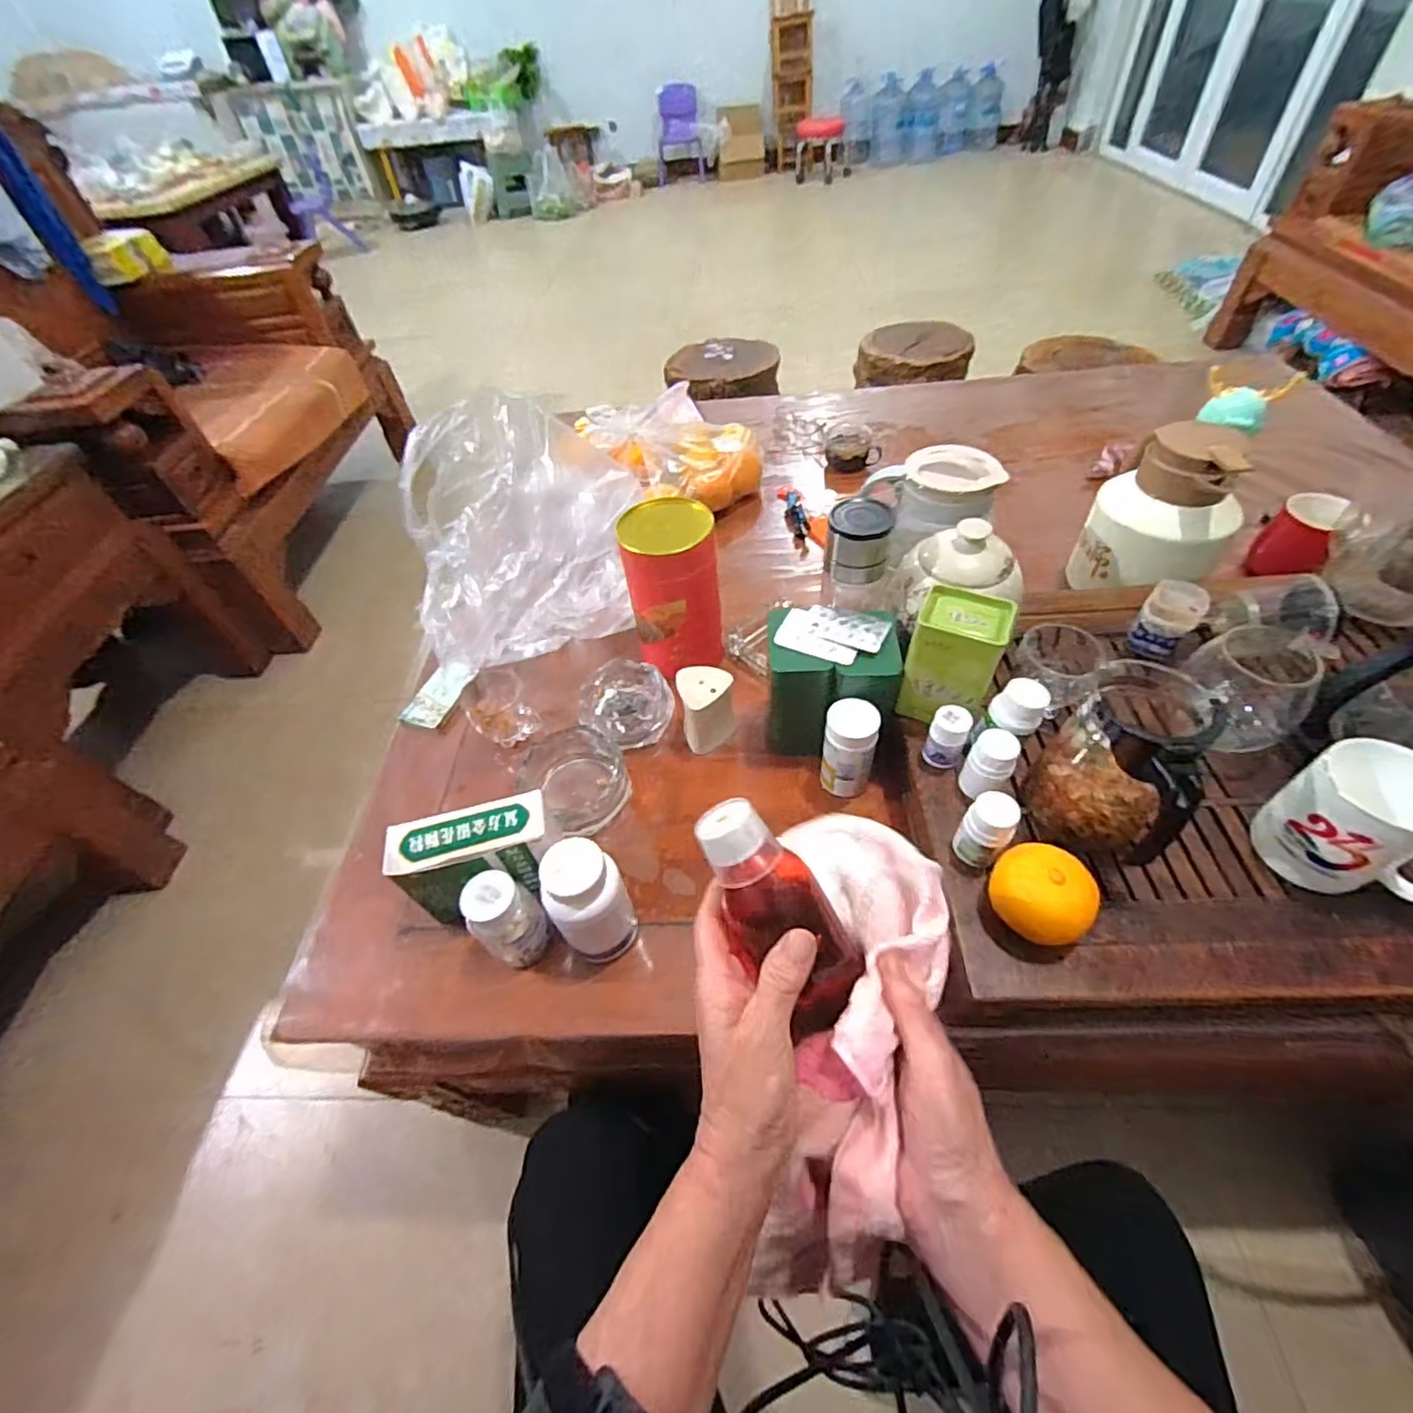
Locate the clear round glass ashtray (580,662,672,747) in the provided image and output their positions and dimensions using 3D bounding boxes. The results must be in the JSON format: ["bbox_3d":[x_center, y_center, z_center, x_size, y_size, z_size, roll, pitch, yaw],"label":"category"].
[{"bbox_3d":[-0.099,-0.003,0.744,0.104,0.048,0.100,-3,50,4],"label":"clear round glass ashtray"}]

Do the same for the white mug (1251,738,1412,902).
[{"bbox_3d":[0.493,0.096,0.462,0.076,0.099,0.111,-18,51,-9],"label":"white mug"}]

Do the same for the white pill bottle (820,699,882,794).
[{"bbox_3d":[0.144,0.044,0.626,0.050,0.107,0.040,8,52,13],"label":"white pill bottle"}]

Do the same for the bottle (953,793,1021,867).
[{"bbox_3d":[0.225,0.100,0.501,0.036,0.064,0.033,-3,50,4],"label":"bottle"}]

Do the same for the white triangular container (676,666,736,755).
[{"bbox_3d":[0.002,0.003,0.691,0.059,0.083,0.061,-9,50,-1],"label":"white triangular container"}]

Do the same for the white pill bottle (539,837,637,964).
[{"bbox_3d":[-0.098,0.171,0.535,0.065,0.133,0.059,-36,55,-22],"label":"white pill bottle"}]

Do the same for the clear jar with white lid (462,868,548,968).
[{"bbox_3d":[-0.173,0.184,0.539,0.047,0.093,0.051,-3,50,4],"label":"clear jar with white lid"}]

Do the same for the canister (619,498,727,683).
[{"bbox_3d":[-0.038,-0.132,0.710,0.101,0.178,0.085,-2,50,4],"label":"canister"}]

